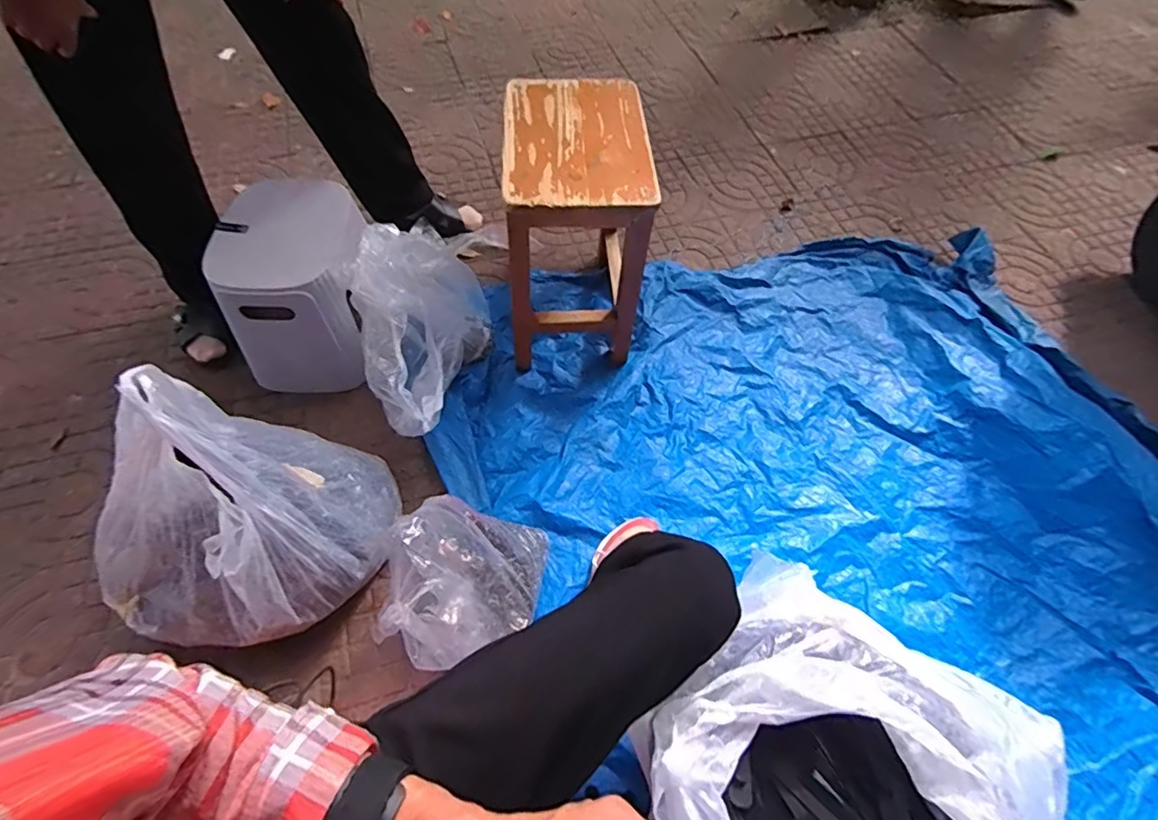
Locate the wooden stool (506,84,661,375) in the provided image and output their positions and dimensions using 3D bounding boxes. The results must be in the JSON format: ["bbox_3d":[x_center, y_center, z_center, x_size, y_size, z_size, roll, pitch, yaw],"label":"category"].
[{"bbox_3d":[-0.012,-0.334,0.992,0.223,0.358,0.351,-3,63,-5],"label":"wooden stool"}]

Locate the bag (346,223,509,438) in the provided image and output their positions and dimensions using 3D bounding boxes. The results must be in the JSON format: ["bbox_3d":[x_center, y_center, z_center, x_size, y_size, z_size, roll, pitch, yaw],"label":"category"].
[{"bbox_3d":[-0.259,-0.156,0.936,0.148,0.310,0.361,13,62,3],"label":"bag"}]

